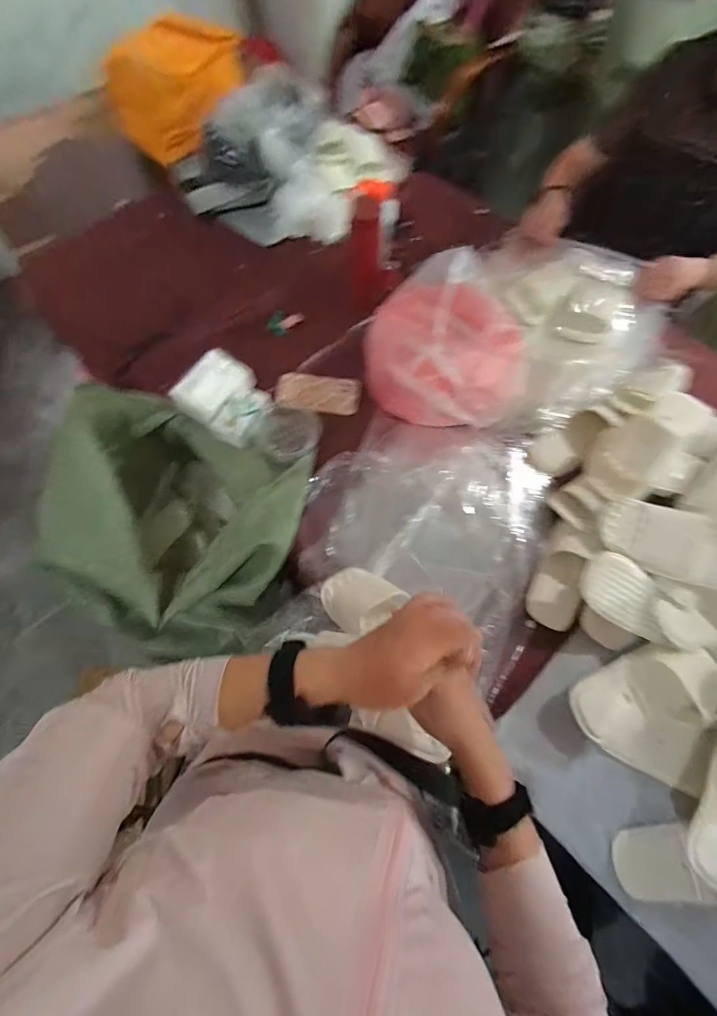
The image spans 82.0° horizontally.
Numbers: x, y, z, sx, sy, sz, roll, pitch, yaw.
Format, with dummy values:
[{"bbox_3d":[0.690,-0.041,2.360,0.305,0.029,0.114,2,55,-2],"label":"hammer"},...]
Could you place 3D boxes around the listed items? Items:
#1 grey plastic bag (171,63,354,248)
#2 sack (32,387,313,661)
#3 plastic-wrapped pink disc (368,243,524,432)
[{"bbox_3d":[-0.244,-0.828,1.015,0.396,0.227,0.289,-17,70,-8],"label":"grey plastic bag"},{"bbox_3d":[-0.368,0.039,0.842,0.469,0.322,0.394,26,70,8],"label":"sack"},{"bbox_3d":[0.174,-0.310,0.798,0.298,0.171,0.326,11,69,2],"label":"plastic-wrapped pink disc"}]

